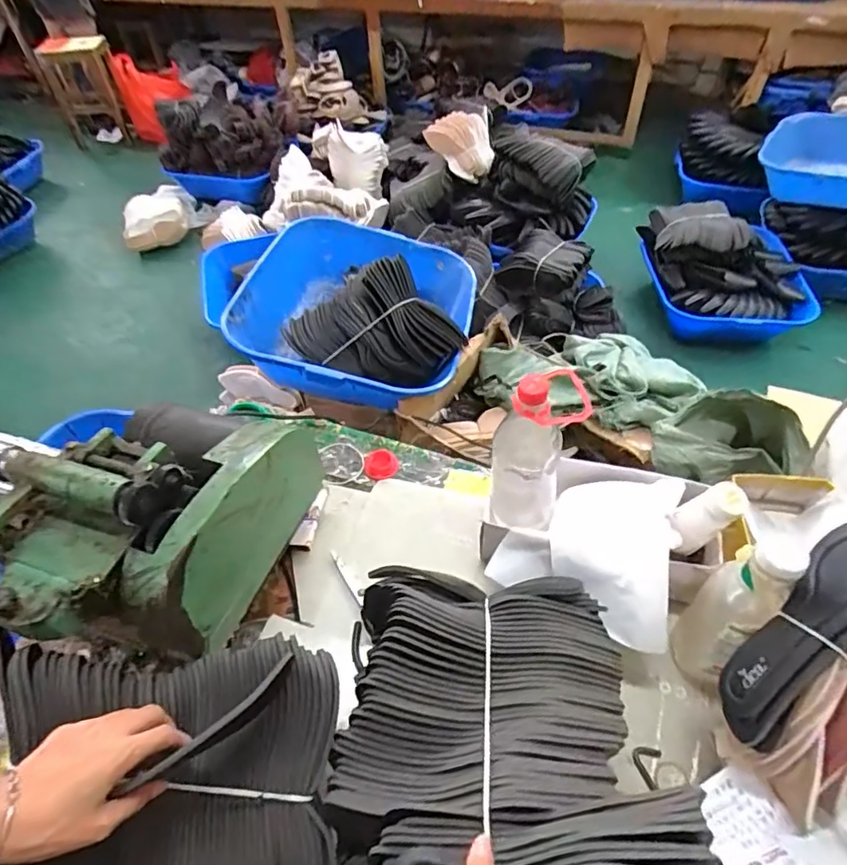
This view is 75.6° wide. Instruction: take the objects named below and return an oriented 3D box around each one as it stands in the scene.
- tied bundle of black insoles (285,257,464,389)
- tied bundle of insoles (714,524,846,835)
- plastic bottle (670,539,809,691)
[{"bbox_3d":[-0.116,-0.249,1.256,0.402,0.199,0.183,9,51,9],"label":"tied bundle of black insoles"},{"bbox_3d":[0.370,0.195,0.497,0.118,0.111,0.289,32,93,25],"label":"tied bundle of insoles"},{"bbox_3d":[0.310,0.197,0.572,0.065,0.231,0.084,30,57,24],"label":"plastic bottle"}]

